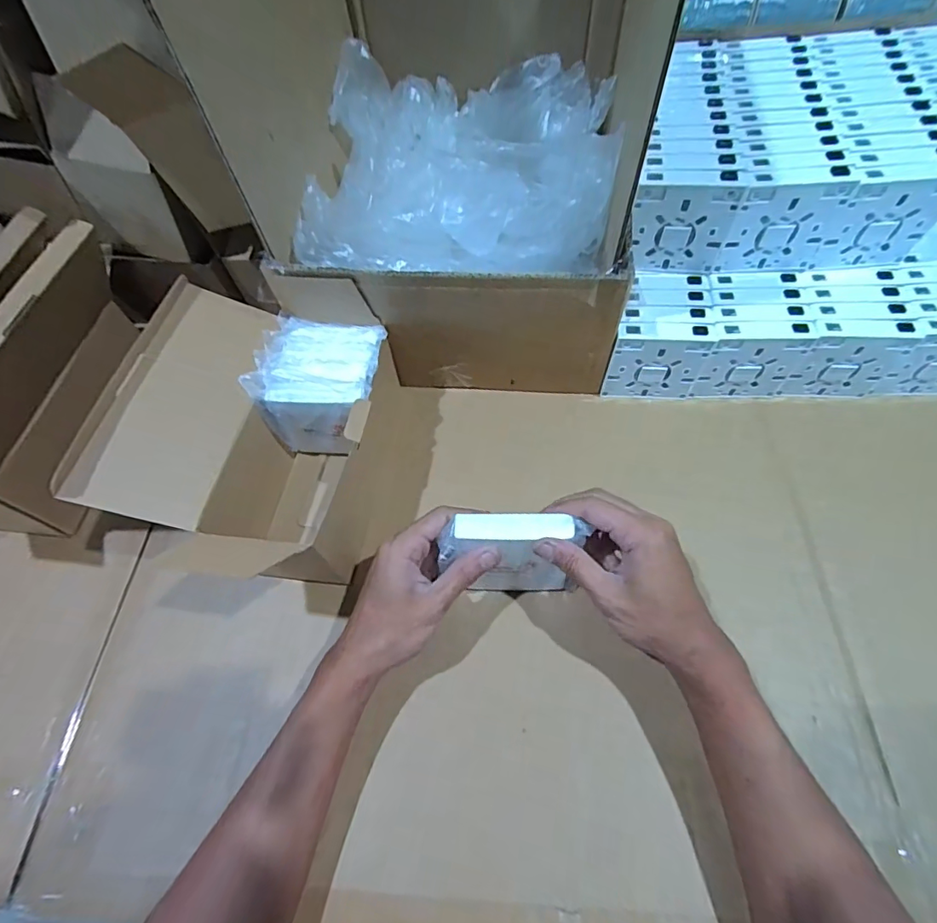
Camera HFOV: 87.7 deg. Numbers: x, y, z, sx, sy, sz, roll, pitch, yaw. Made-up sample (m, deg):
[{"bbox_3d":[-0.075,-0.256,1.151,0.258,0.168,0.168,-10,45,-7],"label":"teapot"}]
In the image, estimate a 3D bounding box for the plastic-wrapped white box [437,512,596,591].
[{"bbox_3d":[0.033,0.075,0.383,0.104,0.087,0.037,3,60,4],"label":"plastic-wrapped white box"}]

